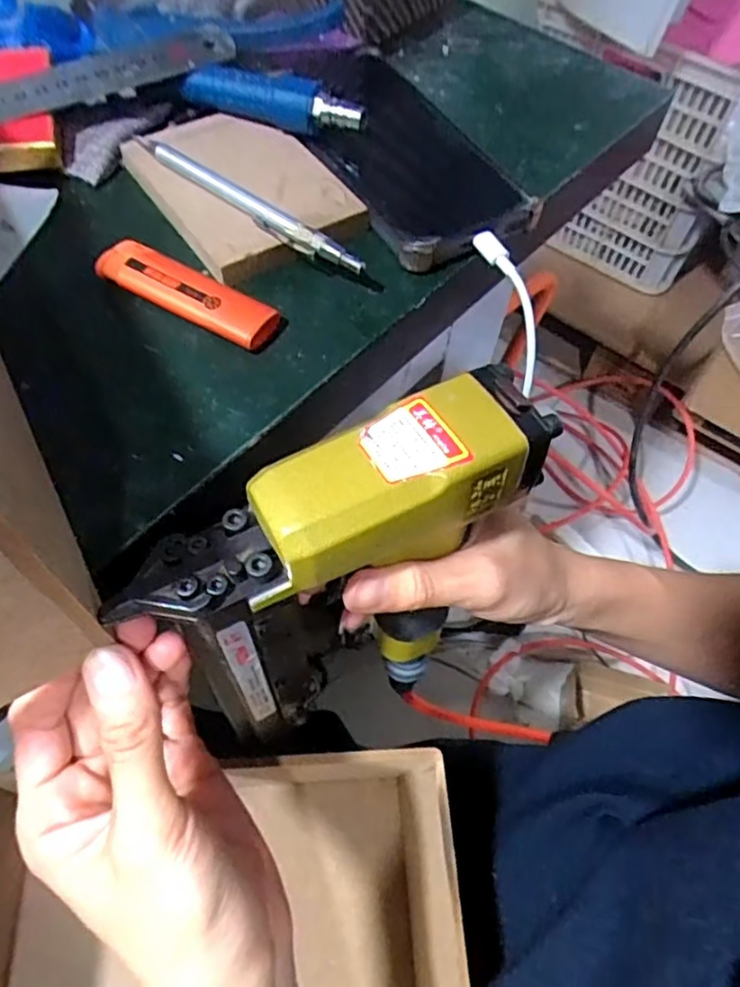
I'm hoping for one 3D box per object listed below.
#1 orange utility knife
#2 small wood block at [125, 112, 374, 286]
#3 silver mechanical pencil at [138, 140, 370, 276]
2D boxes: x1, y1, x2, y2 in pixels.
[{"bbox_3d":[-0.079,-0.087,0.277,0.085,0.010,0.021,26,61,12],"label":"orange utility knife"},{"bbox_3d":[-0.063,-0.152,0.310,0.077,0.015,0.114,-30,65,-20],"label":"small wood block"},{"bbox_3d":[-0.058,-0.134,0.295,0.132,0.008,0.008,35,63,17],"label":"silver mechanical pencil"}]

